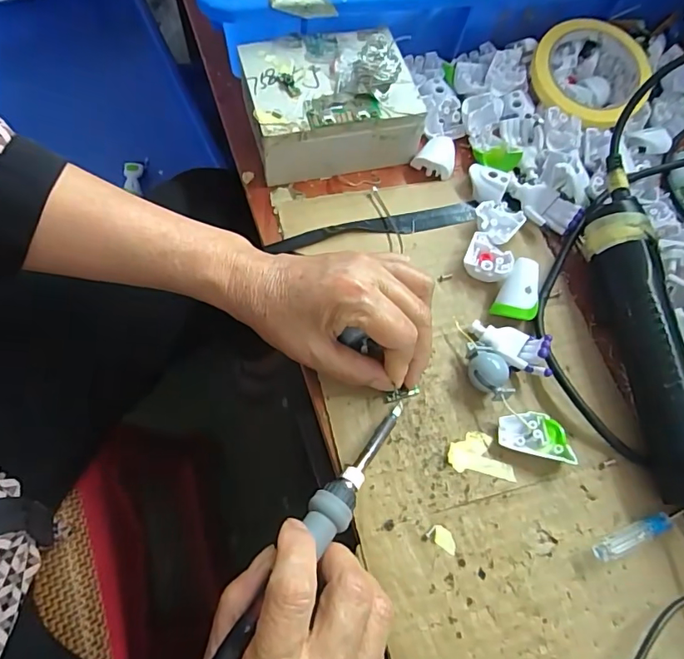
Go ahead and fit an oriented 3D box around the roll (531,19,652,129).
[{"bbox_3d":[0.211,-0.213,0.402,0.094,0.025,0.099,2,65,-5],"label":"roll"}]

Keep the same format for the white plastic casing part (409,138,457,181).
[{"bbox_3d":[0.075,-0.136,0.380,0.032,0.015,0.028,32,66,9],"label":"white plastic casing part"}]

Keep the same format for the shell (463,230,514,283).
[{"bbox_3d":[0.104,-0.050,0.345,0.032,0.015,0.030,2,65,-5],"label":"shell"}]

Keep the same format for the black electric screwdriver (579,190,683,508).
[{"bbox_3d":[0.190,0.007,0.305,0.029,0.040,0.194,-2,66,-7],"label":"black electric screwdriver"}]

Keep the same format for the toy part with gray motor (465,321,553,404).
[{"bbox_3d":[0.106,0.020,0.310,0.049,0.025,0.050,2,65,-5],"label":"toy part with gray motor"}]

